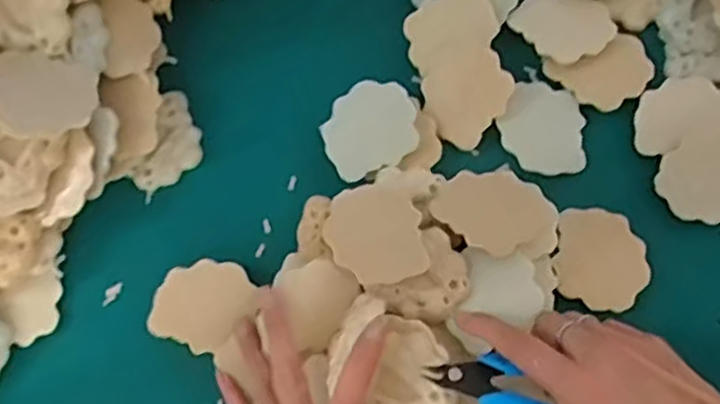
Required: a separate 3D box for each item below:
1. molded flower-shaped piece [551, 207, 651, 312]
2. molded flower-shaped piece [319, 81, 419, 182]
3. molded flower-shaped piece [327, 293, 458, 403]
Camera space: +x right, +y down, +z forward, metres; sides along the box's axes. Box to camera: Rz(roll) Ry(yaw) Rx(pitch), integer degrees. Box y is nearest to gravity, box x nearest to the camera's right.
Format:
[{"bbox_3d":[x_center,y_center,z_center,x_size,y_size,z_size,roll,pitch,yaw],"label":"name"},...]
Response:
[{"bbox_3d":[0.154,0.037,0.448,0.056,0.009,0.061,9,78,3],"label":"molded flower-shaped piece"},{"bbox_3d":[0.007,-0.048,0.460,0.064,0.015,0.054,-35,81,-5],"label":"molded flower-shaped piece"},{"bbox_3d":[0.019,0.094,0.404,0.078,0.024,0.057,42,83,8],"label":"molded flower-shaped piece"}]

